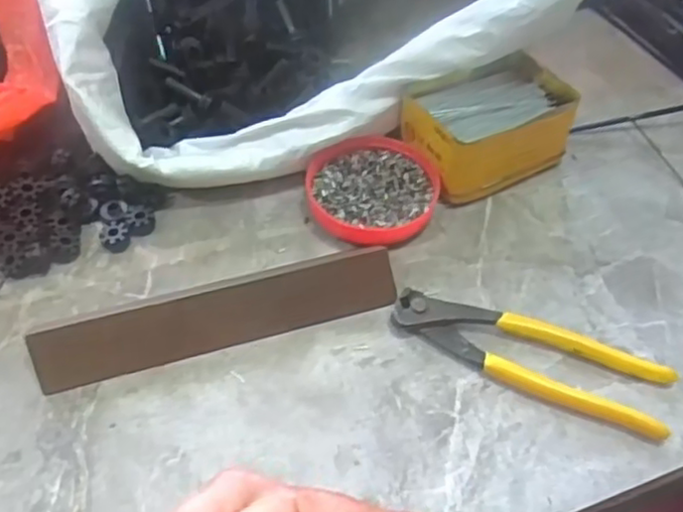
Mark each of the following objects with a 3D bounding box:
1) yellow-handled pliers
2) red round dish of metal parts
[{"bbox_3d":[0.110,0.059,0.410,0.162,0.014,0.047,19,53,13],"label":"yellow-handled pliers"},{"bbox_3d":[0.022,-0.047,0.486,0.086,0.018,0.087,1,51,-1],"label":"red round dish of metal parts"}]

